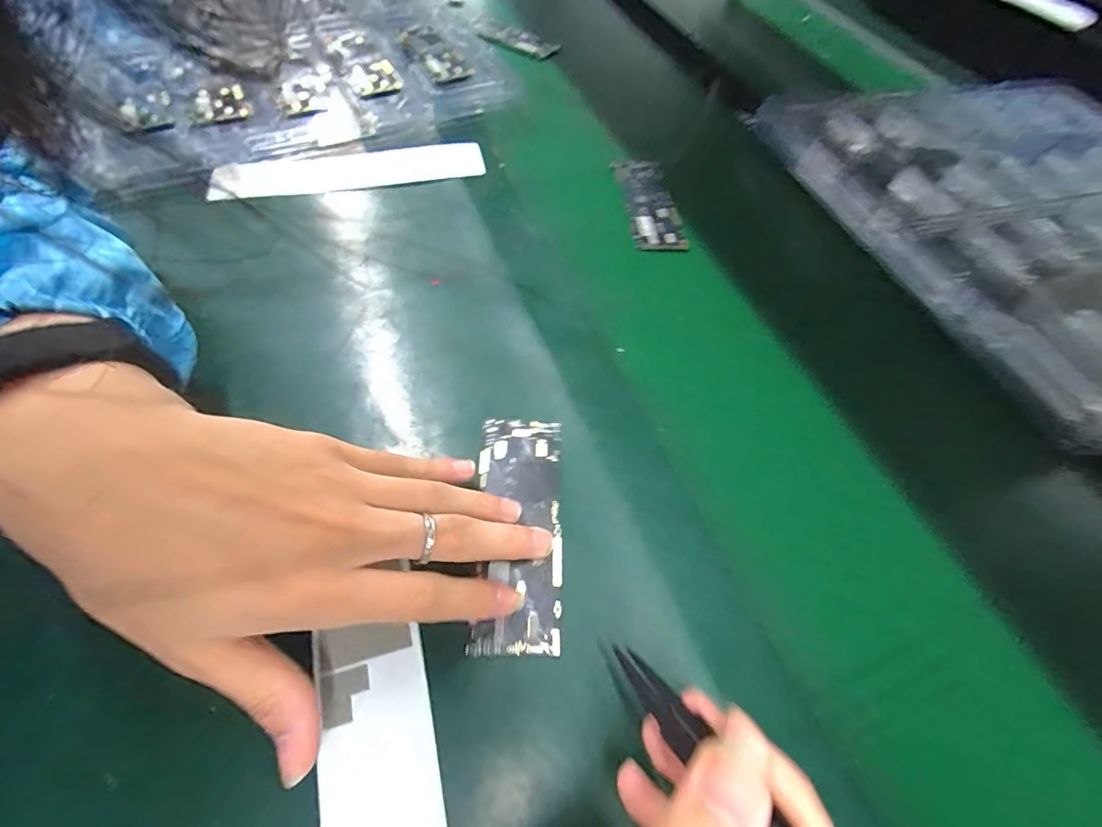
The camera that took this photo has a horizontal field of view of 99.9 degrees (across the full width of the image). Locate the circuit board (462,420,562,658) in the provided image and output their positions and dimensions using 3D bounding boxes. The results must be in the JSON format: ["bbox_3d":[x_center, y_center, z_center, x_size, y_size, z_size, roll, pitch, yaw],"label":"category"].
[{"bbox_3d":[-0.017,0.059,0.247,0.044,0.004,0.124,1,60,-3],"label":"circuit board"}]

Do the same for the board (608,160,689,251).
[{"bbox_3d":[0.088,-0.190,0.415,0.046,0.008,0.123,-5,53,-6],"label":"board"}]

